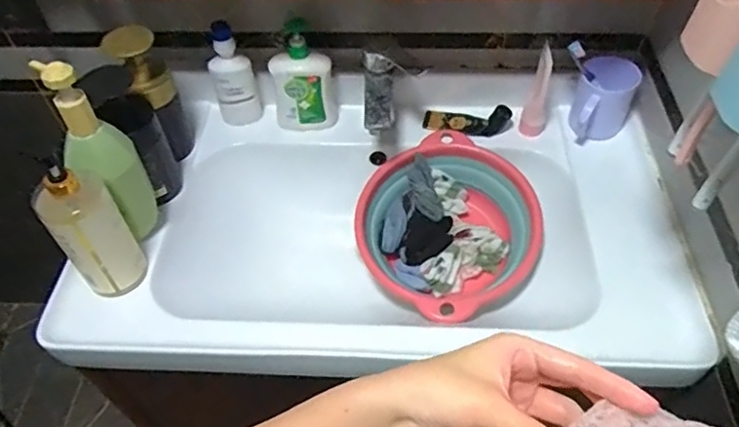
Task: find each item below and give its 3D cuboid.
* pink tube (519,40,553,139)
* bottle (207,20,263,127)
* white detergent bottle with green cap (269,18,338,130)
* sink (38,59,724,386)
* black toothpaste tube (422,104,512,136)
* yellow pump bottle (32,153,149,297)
[{"bbox_3d":[0.261,-0.183,0.860,0.039,0.148,0.035,14,55,13],"label":"pink tube"},{"bbox_3d":[-0.220,-0.220,0.900,0.066,0.169,0.066,-18,54,-11],"label":"bottle"},{"bbox_3d":[-0.105,-0.216,0.896,0.096,0.174,0.084,-2,53,1],"label":"white detergent bottle with green cap"},{"bbox_3d":[0.024,0.048,0.889,0.798,0.262,0.486,0,53,3],"label":"sink"},{"bbox_3d":[0.157,-0.150,0.922,0.141,0.040,0.029,4,52,22],"label":"black toothpaste tube"},{"bbox_3d":[-0.330,0.019,0.671,0.076,0.177,0.069,-30,57,-18],"label":"yellow pump bottle"}]

